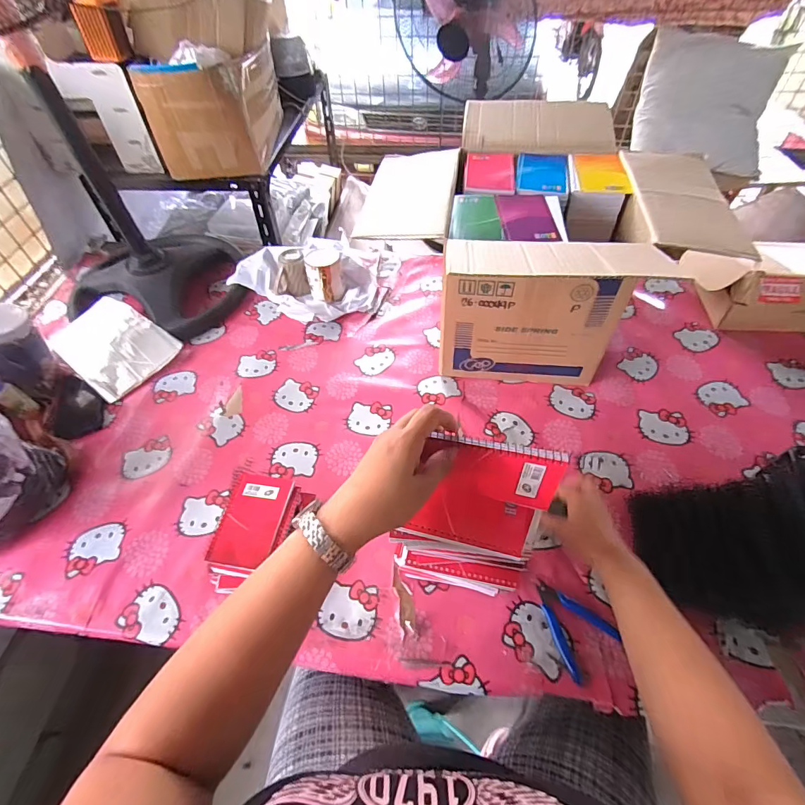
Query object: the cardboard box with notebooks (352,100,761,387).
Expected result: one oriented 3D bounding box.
[{"bbox_3d":[0.210,-0.250,0.759,0.501,0.324,0.517,5,52,6],"label":"cardboard box with notebooks"}]

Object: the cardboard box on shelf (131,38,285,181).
[{"bbox_3d":[-0.450,-0.739,1.023,0.233,0.206,0.364,0,52,2],"label":"cardboard box on shelf"}]

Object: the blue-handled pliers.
[{"bbox_3d":[0.215,0.284,0.542,0.085,0.008,0.107,-30,57,-20],"label":"blue-handled pliers"}]

